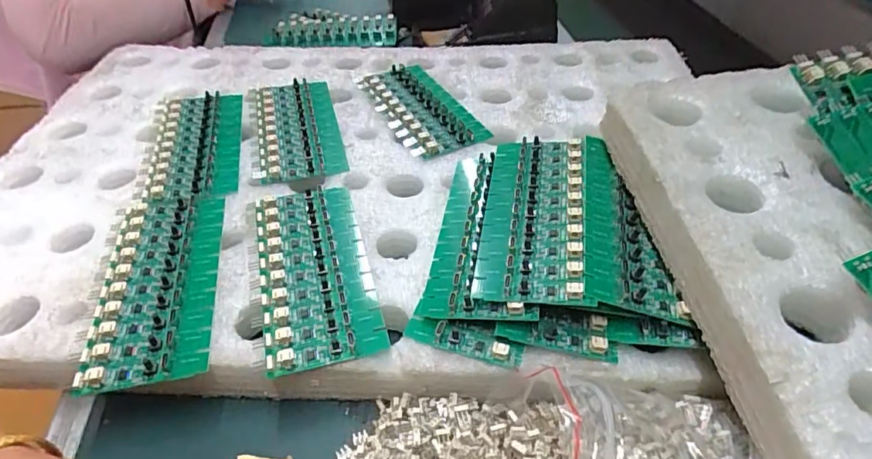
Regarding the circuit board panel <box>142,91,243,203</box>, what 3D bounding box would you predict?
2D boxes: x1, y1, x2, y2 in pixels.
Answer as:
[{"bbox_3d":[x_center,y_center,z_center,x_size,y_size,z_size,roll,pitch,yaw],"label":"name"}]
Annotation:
[{"bbox_3d":[-0.183,-0.067,0.404,0.059,0.008,0.134,-10,45,-8],"label":"circuit board panel"}]

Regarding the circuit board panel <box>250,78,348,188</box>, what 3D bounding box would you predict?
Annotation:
[{"bbox_3d":[-0.112,-0.084,0.418,0.066,0.007,0.135,-12,45,-10],"label":"circuit board panel"}]

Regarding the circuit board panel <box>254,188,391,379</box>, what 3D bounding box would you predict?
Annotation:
[{"bbox_3d":[-0.072,0.021,0.310,0.061,0.013,0.134,-12,45,-10],"label":"circuit board panel"}]

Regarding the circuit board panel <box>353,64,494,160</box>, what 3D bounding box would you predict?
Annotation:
[{"bbox_3d":[-0.013,-0.105,0.438,0.066,0.009,0.139,-19,47,-17],"label":"circuit board panel"}]

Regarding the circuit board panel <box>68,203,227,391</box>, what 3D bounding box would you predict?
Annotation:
[{"bbox_3d":[-0.160,0.026,0.303,0.061,0.007,0.137,-9,44,-7],"label":"circuit board panel"}]

